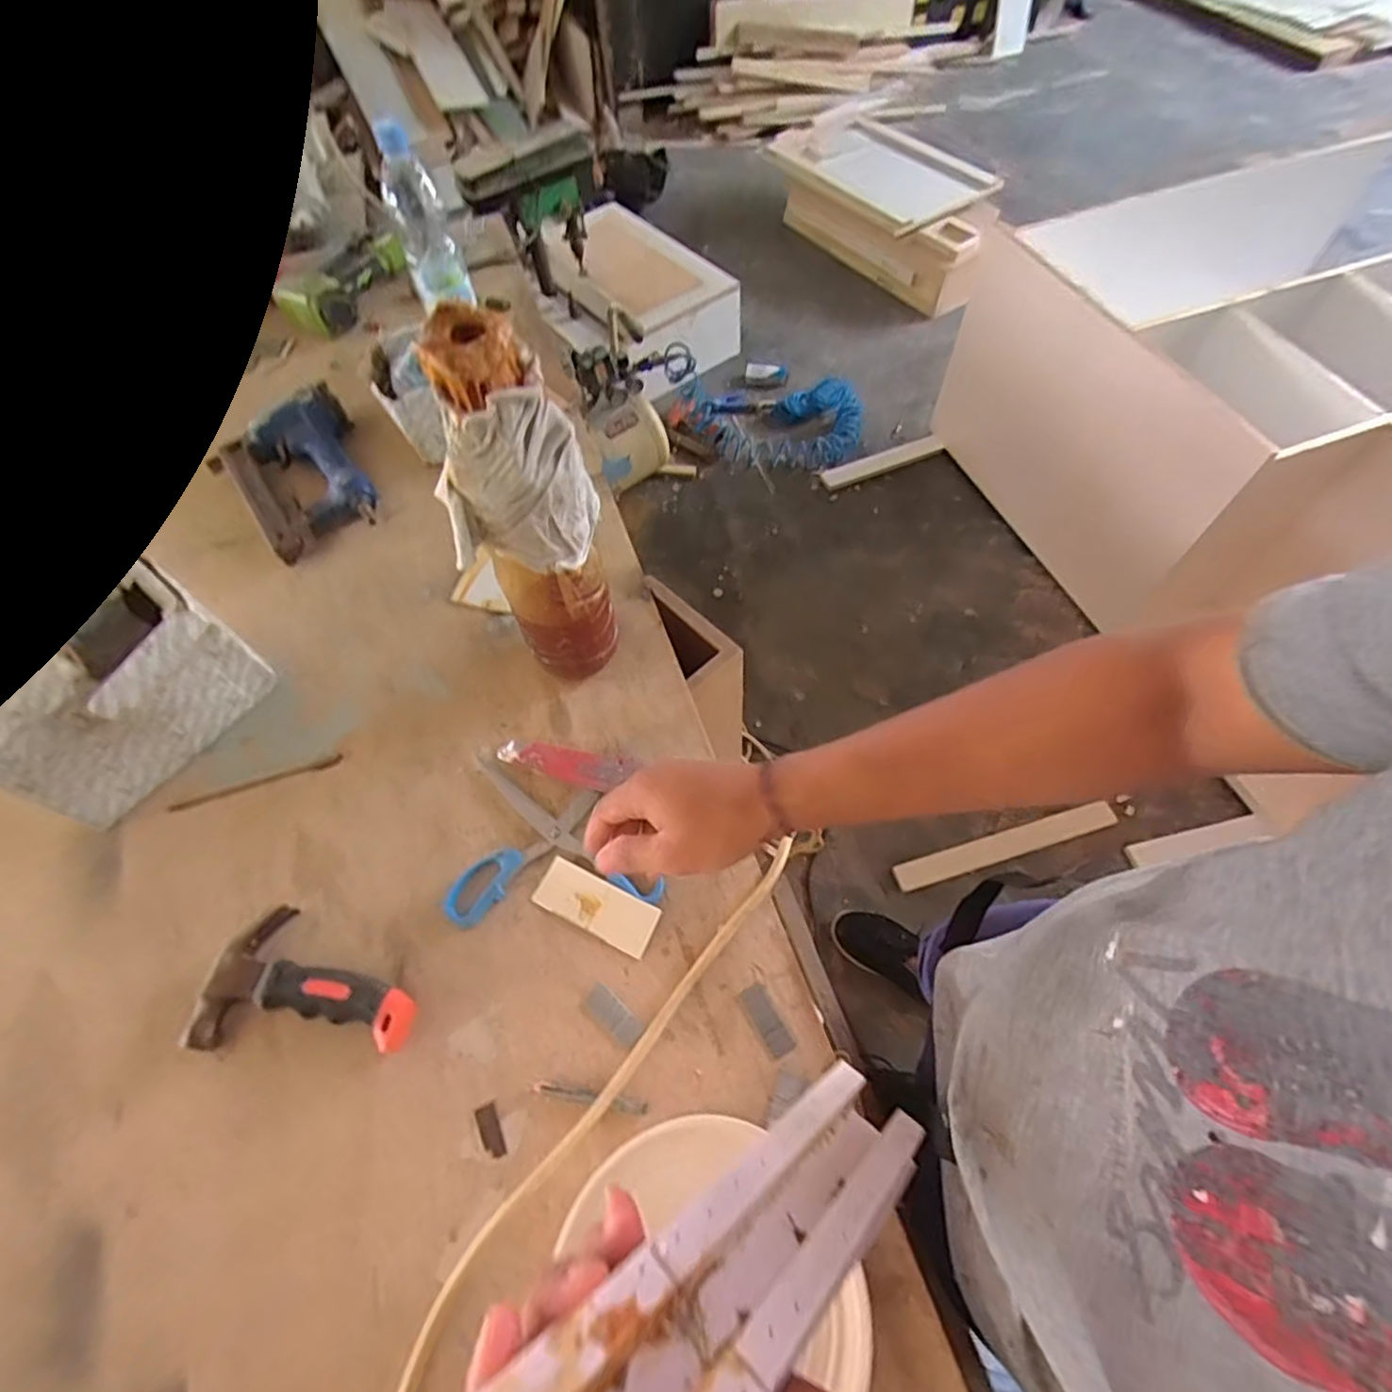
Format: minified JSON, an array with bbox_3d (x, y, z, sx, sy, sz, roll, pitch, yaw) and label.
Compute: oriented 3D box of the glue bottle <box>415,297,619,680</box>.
[{"bbox_3d":[-0.115,-0.121,0.507,0.074,0.319,0.104,8,61,8],"label":"glue bottle"}]

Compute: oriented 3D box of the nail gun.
[{"bbox_3d":[-0.452,-0.256,0.758,0.159,0.056,0.206,-33,64,-14],"label":"nail gun"}]

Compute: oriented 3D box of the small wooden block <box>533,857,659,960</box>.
[{"bbox_3d":[-0.079,0.164,0.519,0.098,0.010,0.038,22,64,15],"label":"small wooden block"}]

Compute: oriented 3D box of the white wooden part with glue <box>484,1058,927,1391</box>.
[{"bbox_3d":[0.022,0.213,0.255,0.044,0.268,0.051,-46,62,20],"label":"white wooden part with glue"}]

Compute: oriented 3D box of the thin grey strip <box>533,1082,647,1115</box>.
[{"bbox_3d":[-0.074,0.278,0.458,0.079,0.006,0.008,7,61,8],"label":"thin grey strip"}]

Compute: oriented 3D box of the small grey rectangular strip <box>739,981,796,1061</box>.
[{"bbox_3d":[0.051,0.233,0.476,0.019,0.004,0.050,-29,63,-12],"label":"small grey rectangular strip"}]

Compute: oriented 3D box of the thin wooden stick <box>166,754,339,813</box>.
[{"bbox_3d":[-0.394,0.078,0.593,0.151,0.004,0.009,-16,61,-6],"label":"thin wooden stick"}]

